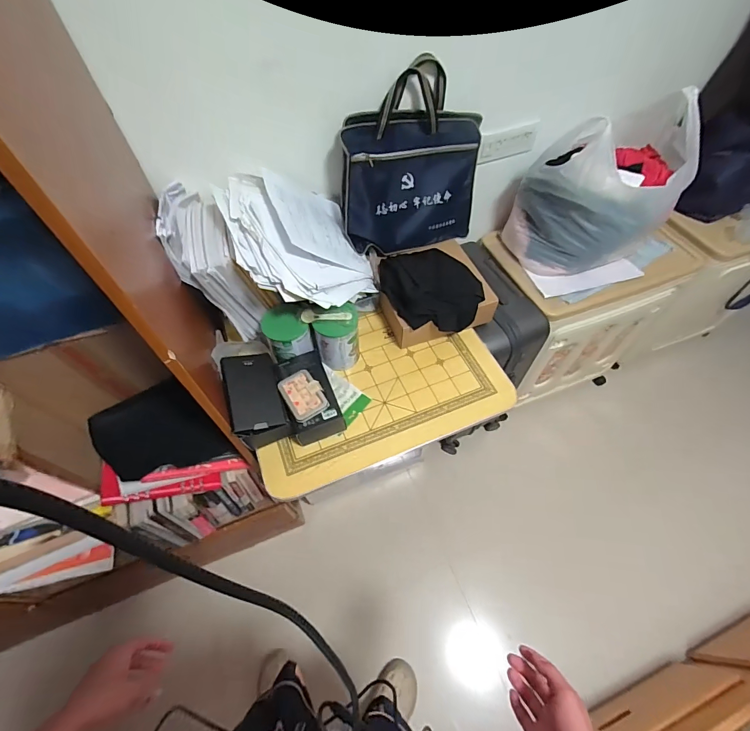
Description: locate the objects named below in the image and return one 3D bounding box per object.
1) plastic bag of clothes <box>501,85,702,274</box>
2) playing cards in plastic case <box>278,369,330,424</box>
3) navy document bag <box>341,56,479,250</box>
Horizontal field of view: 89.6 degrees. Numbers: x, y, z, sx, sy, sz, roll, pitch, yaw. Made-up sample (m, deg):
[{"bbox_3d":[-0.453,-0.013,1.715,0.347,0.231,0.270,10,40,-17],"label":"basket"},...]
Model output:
[{"bbox_3d":[0.642,-0.507,1.061,0.439,0.353,0.337,-37,64,-21],"label":"plastic bag of clothes"},{"bbox_3d":[-0.150,0.060,0.785,0.076,0.017,0.106,-28,61,-16],"label":"playing cards in plastic case"},{"bbox_3d":[0.094,-0.482,0.906,0.376,0.394,0.080,-17,32,-23],"label":"navy document bag"}]

